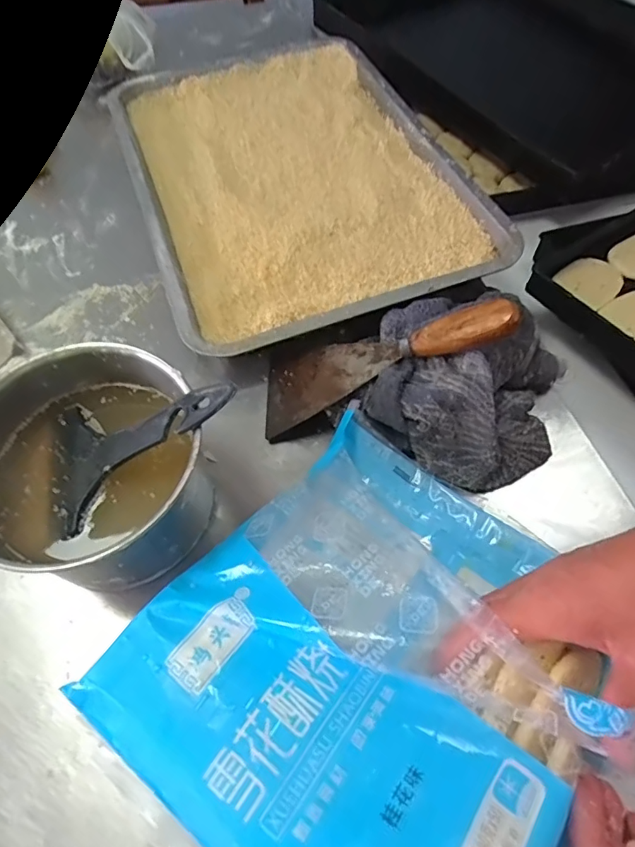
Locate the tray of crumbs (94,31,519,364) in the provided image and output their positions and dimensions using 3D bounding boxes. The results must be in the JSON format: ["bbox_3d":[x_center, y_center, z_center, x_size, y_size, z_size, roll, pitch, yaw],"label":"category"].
[{"bbox_3d":[-0.038,-0.294,0.571,0.337,0.043,0.488,-20,62,-9],"label":"tray of crumbs"}]

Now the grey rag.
[{"bbox_3d":[0.126,-0.045,0.409,0.157,0.054,0.183,16,63,11],"label":"grey rag"}]

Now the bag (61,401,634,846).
[{"bbox_3d":[0.041,0.149,0.296,0.260,0.084,0.266,38,69,20],"label":"bag"}]

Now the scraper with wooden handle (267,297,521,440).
[{"bbox_3d":[0.052,-0.049,0.408,0.218,0.019,0.083,-17,57,26],"label":"scraper with wooden handle"}]

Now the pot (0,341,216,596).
[{"bbox_3d":[-0.154,0.038,0.358,0.148,0.113,0.150,-1,61,2],"label":"pot"}]

